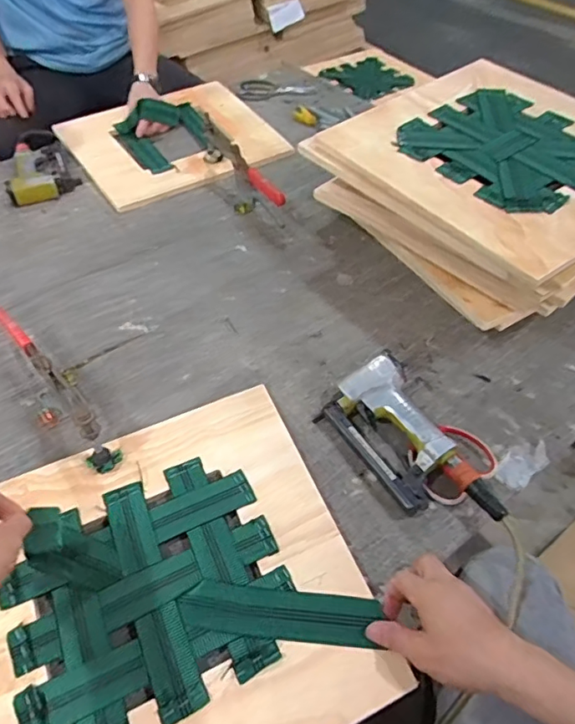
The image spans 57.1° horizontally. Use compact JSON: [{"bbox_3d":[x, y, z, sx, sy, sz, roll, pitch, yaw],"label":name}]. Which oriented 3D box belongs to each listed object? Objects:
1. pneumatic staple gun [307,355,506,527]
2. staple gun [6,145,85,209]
[{"bbox_3d":[0.152,0.103,0.669,0.119,0.051,0.242,-26,54,-20],"label":"pneumatic staple gun"},{"bbox_3d":[-0.529,-0.407,1.121,0.137,0.041,0.210,-23,53,-18],"label":"staple gun"}]

